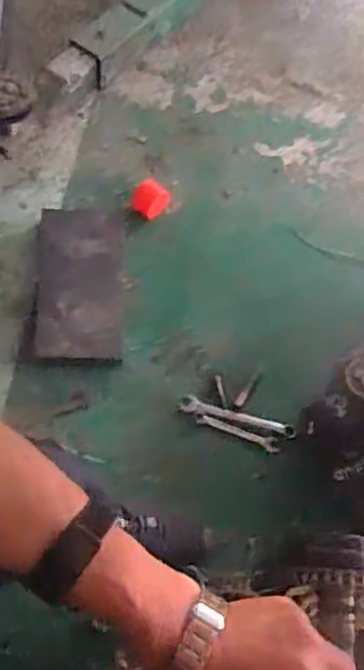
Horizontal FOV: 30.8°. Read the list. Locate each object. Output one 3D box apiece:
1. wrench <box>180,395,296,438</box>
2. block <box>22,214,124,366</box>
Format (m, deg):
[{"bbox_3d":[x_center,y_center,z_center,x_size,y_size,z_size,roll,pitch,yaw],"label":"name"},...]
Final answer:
[{"bbox_3d":[0.099,0.145,1.168,0.207,0.014,0.031,14,63,5],"label":"wrench"},{"bbox_3d":[-0.190,-0.098,1.220,0.172,0.041,0.325,3,62,-4],"label":"block"}]

